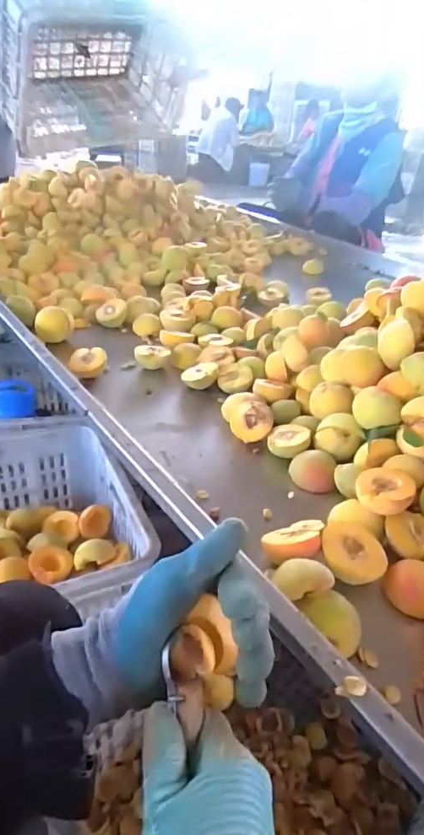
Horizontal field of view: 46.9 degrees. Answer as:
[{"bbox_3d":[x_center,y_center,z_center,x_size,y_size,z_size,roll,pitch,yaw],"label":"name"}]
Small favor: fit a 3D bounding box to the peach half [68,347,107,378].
[{"bbox_3d":[-0.196,-0.086,0.785,0.059,0.035,0.047,-8,75,2],"label":"peach half"}]

